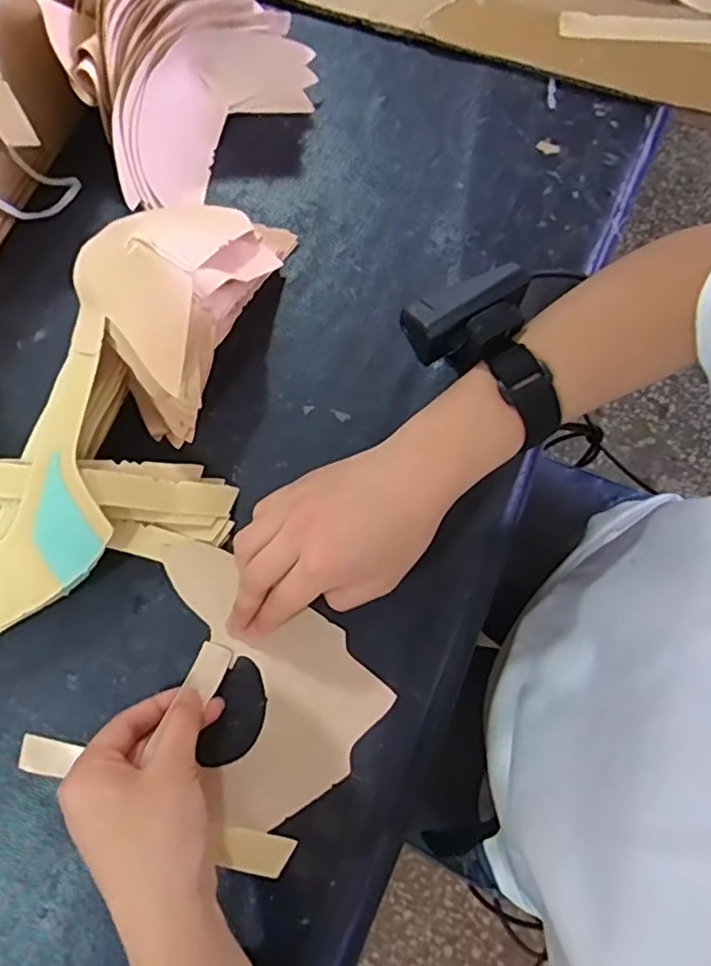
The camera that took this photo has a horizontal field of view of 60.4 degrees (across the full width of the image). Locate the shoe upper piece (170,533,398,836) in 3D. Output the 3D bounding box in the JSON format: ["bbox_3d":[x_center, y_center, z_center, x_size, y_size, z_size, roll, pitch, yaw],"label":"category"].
[{"bbox_3d":[-0.065,0.109,0.358,0.110,0.009,0.158,-40,81,-8],"label":"shoe upper piece"}]

